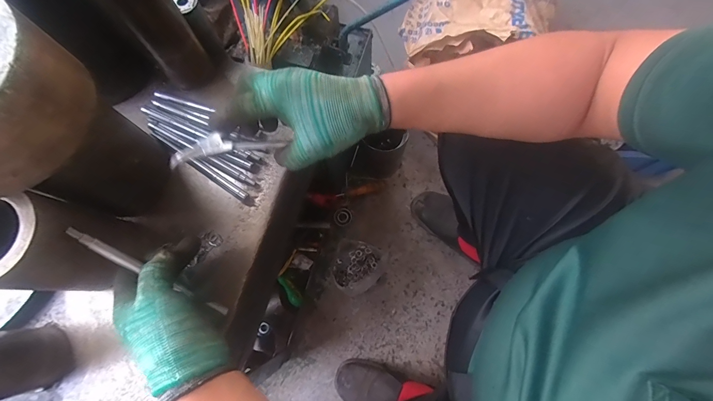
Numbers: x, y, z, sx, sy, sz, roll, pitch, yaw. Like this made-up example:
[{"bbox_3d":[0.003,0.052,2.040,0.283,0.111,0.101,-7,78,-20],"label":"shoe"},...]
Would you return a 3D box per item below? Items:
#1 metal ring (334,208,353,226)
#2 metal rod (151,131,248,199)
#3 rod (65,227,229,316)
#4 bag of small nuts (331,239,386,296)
[{"bbox_3d":[-0.035,0.043,0.842,0.046,0.012,0.047,0,73,1],"label":"metal ring"},{"bbox_3d":[-0.204,-0.045,0.419,0.155,0.011,0.012,33,76,10],"label":"metal rod"},{"bbox_3d":[-0.202,0.074,0.321,0.163,0.006,0.010,36,75,-16],"label":"rod"},{"bbox_3d":[0.001,0.161,0.787,0.121,0.078,0.128,20,74,7],"label":"bag of small nuts"}]

